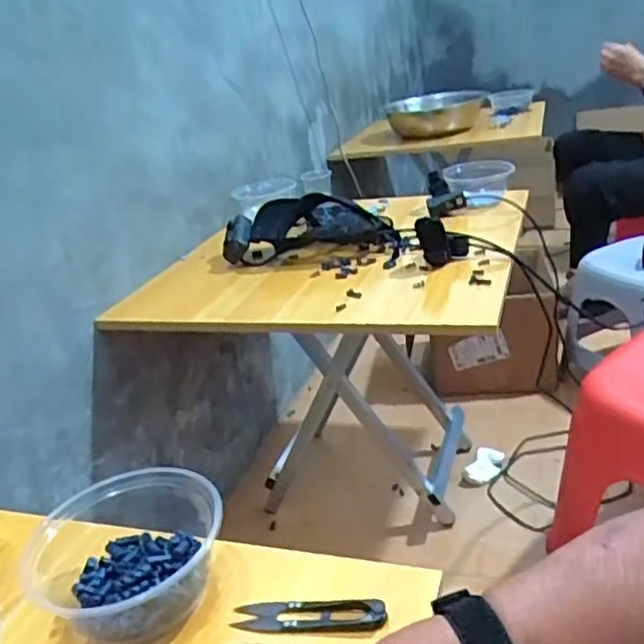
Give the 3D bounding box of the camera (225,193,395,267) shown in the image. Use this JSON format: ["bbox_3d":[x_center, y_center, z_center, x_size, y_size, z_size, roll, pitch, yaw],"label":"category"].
[{"bbox_3d":[-0.025,-0.162,1.118,0.279,0.085,0.146,-7,24,3],"label":"camera"}]

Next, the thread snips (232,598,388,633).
[{"bbox_3d":[-0.009,0.191,0.435,0.102,0.019,0.025,-2,26,12],"label":"thread snips"}]

